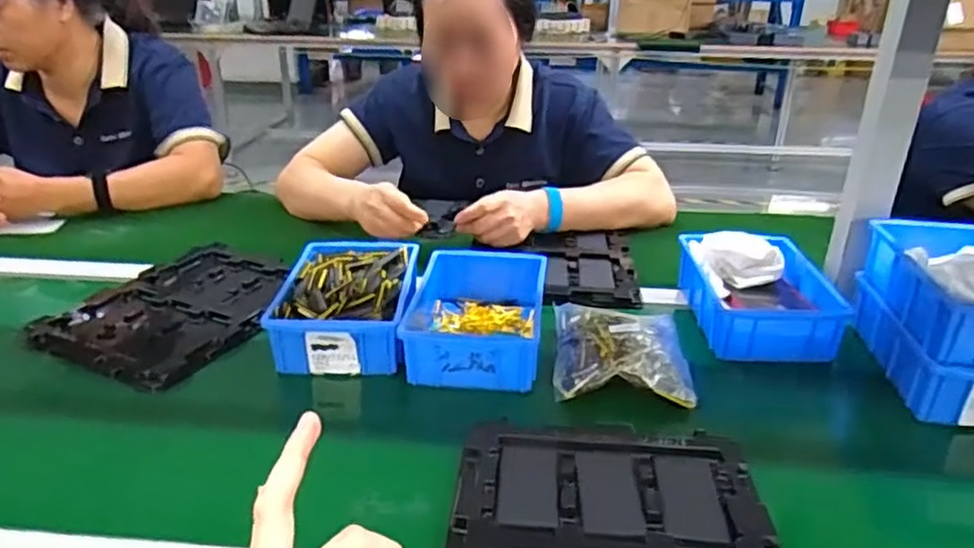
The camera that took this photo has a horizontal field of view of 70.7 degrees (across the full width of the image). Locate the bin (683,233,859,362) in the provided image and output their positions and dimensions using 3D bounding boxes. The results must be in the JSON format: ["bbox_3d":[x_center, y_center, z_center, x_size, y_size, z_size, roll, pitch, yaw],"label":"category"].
[{"bbox_3d":[0.315,0.022,0.802,0.145,0.066,0.202,1,25,0],"label":"bin"}]

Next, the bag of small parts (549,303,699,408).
[{"bbox_3d":[0.137,0.073,0.707,0.131,0.043,0.156,4,26,7],"label":"bag of small parts"}]

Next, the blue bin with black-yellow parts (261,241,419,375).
[{"bbox_3d":[-0.154,0.026,0.784,0.140,0.060,0.228,0,25,-2],"label":"blue bin with black-yellow parts"}]

